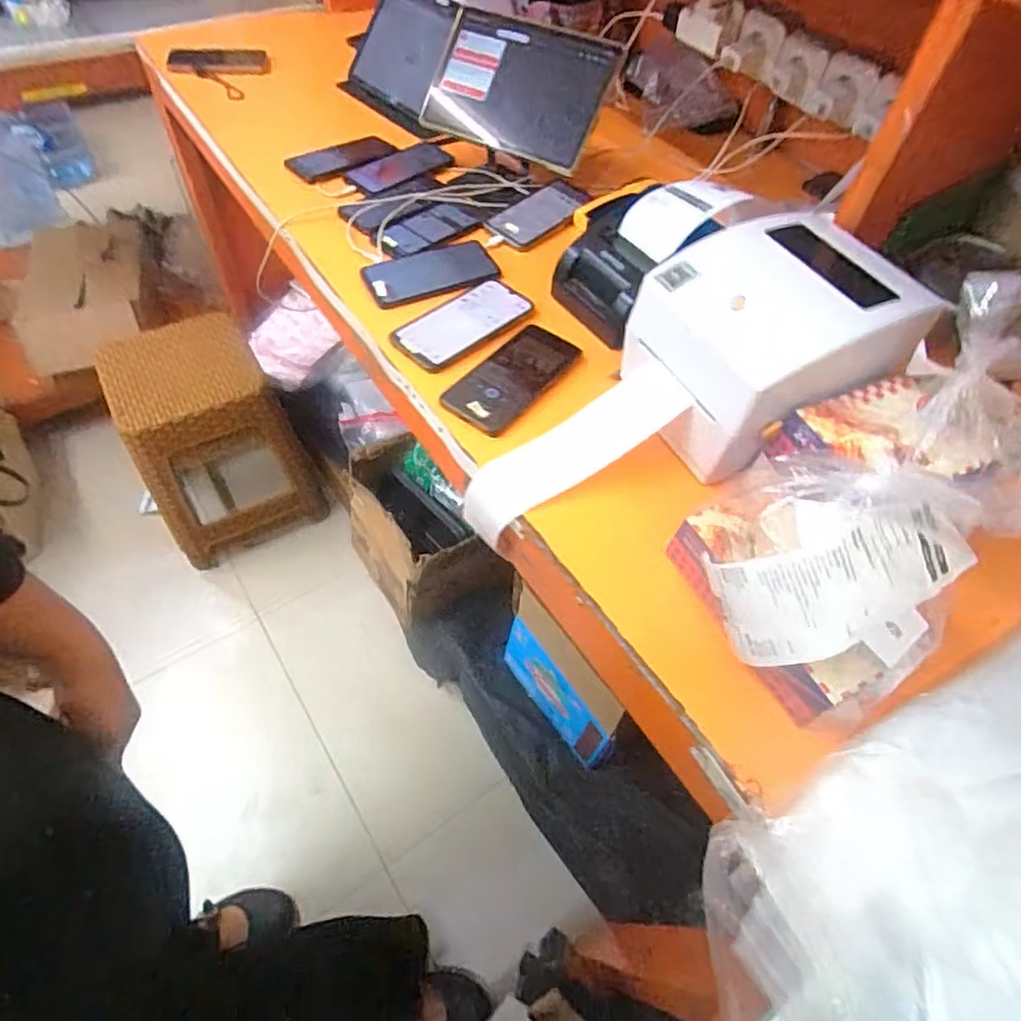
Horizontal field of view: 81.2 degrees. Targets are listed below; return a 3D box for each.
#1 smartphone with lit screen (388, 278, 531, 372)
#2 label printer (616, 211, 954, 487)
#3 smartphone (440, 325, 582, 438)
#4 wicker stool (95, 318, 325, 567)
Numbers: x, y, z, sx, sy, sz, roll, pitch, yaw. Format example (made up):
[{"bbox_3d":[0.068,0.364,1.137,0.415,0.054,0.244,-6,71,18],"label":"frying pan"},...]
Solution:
[{"bbox_3d":[-0.055,-0.226,0.700,0.084,0.008,0.159,39,61,22],"label":"smartphone with lit screen"},{"bbox_3d":[0.240,-0.157,0.573,0.212,0.147,0.189,-23,59,-18],"label":"label printer"},{"bbox_3d":[0.006,-0.151,0.658,0.077,0.012,0.176,33,59,19],"label":"smartphone"},{"bbox_3d":[-0.659,-0.156,1.359,0.341,0.444,0.316,-20,58,-17],"label":"wicker stool"}]

